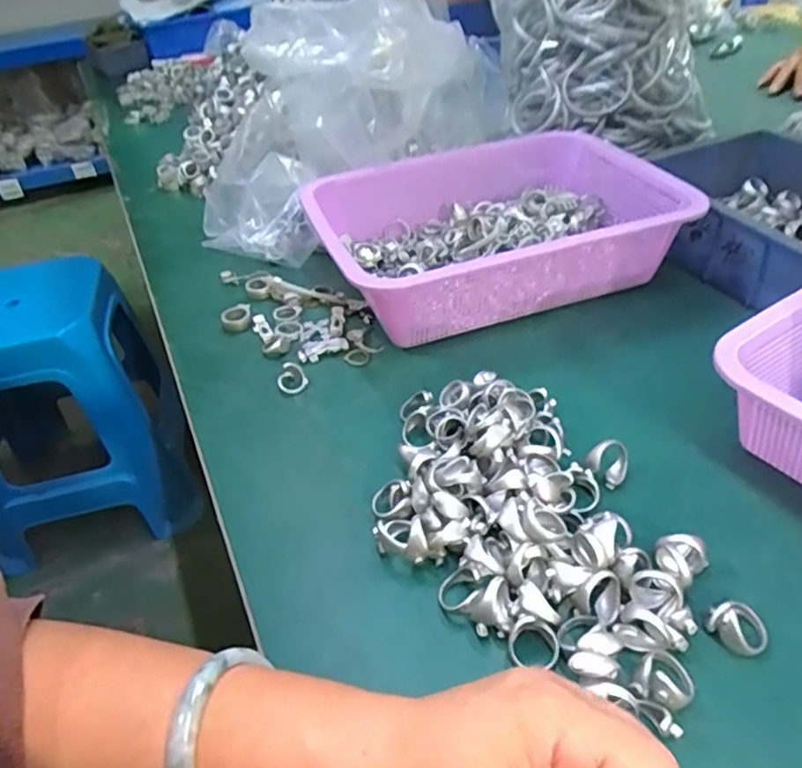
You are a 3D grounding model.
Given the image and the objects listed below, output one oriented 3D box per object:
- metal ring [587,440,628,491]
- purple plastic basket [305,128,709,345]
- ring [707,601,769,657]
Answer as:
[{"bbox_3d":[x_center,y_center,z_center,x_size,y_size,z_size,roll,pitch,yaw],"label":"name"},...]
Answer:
[{"bbox_3d":[0.131,0.048,0.400,0.026,0.012,0.027,2,81,-14],"label":"metal ring"},{"bbox_3d":[0.085,-0.134,0.585,0.291,0.085,0.219,-17,40,-15],"label":"purple plastic basket"},{"bbox_3d":[0.165,0.117,0.314,0.026,0.017,0.022,29,49,35],"label":"ring"}]

